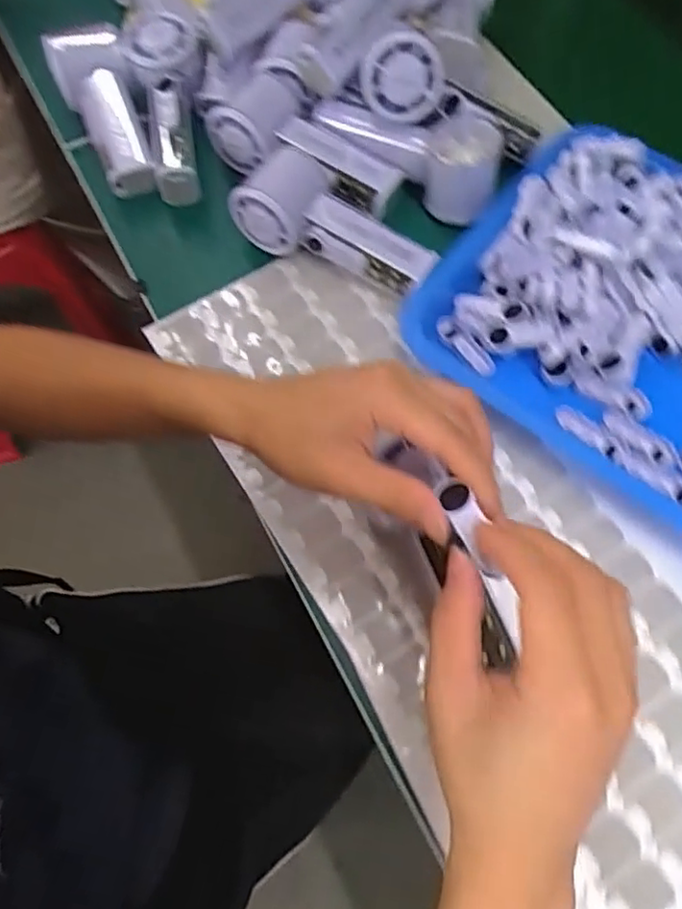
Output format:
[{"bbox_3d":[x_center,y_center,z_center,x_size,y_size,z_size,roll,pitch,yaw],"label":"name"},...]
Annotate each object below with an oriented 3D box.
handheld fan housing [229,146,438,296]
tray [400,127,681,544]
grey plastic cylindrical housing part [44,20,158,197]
[{"bbox_3d":[0.000,-0.179,0.486,0.155,0.052,0.074,21,68,9],"label":"handheld fan housing"},{"bbox_3d":[0.239,-0.080,0.447,0.337,0.048,0.253,36,71,15],"label":"tray"},{"bbox_3d":[-0.195,-0.289,0.526,0.061,0.048,0.165,-20,68,-8],"label":"grey plastic cylindrical housing part"}]

